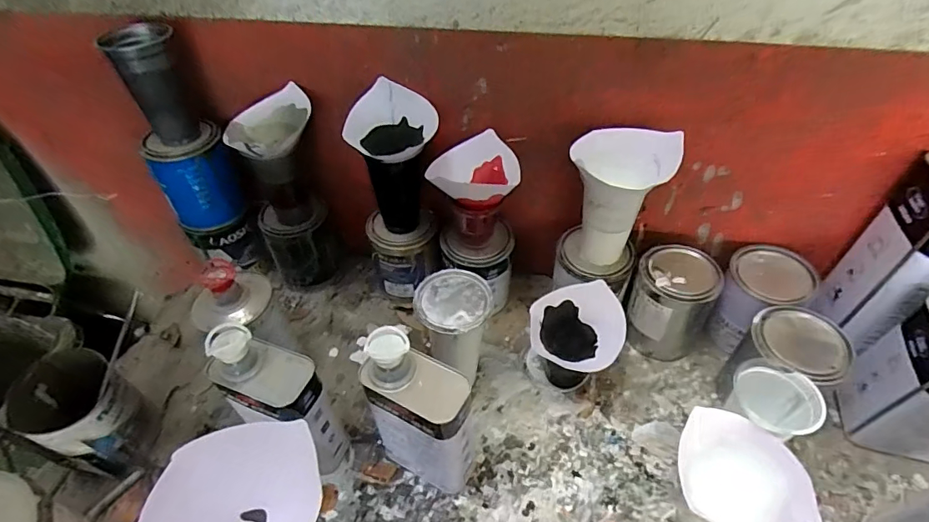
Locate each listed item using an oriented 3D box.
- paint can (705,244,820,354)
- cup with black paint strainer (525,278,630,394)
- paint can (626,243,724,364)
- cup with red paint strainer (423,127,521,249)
[{"bbox_3d":[0.411,0.054,0.687,0.103,0.128,0.094,-1,47,1],"label":"paint can"},{"bbox_3d":[0.146,0.109,0.653,0.118,0.136,0.099,15,50,16],"label":"cup with black paint strainer"},{"bbox_3d":[0.295,0.062,0.697,0.105,0.141,0.100,-1,47,1],"label":"paint can"},{"bbox_3d":[0.012,-0.085,0.664,0.115,0.124,0.098,-17,49,-13],"label":"cup with red paint strainer"}]

